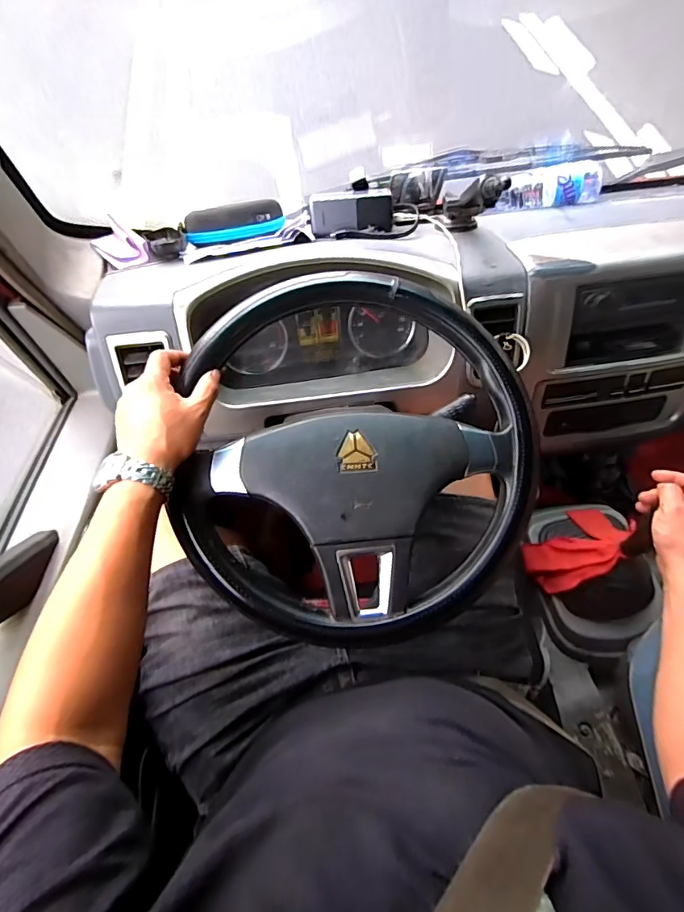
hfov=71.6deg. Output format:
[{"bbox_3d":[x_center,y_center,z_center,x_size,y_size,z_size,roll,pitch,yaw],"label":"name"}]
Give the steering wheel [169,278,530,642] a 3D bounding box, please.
[{"bbox_3d":[0.018,-0.001,0.559,0.391,0.100,0.391,1,82,-4],"label":"steering wheel"}]

